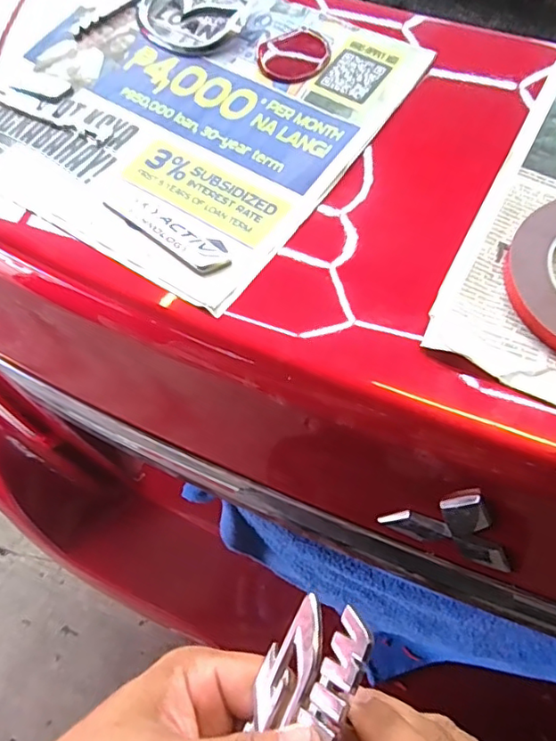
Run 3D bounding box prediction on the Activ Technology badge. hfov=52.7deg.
[{"bbox_3d":[-0.078,-0.099,0.383,0.110,0.005,0.025,36,67,20],"label":"Activ Technology badge"}]

